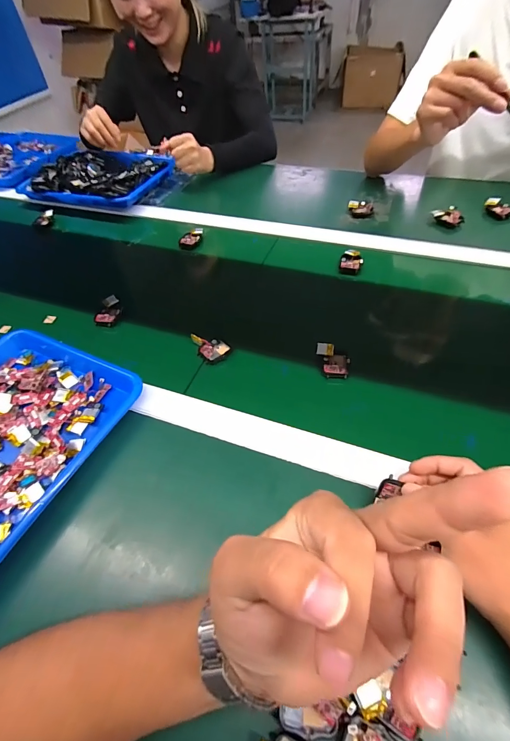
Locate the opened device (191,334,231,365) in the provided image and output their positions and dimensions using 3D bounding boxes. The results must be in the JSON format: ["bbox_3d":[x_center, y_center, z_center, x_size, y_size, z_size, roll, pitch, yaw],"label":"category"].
[{"bbox_3d":[-0.062,-0.035,0.490,0.039,0.024,0.047,-37,58,-22],"label":"opened device"}]

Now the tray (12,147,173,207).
[{"bbox_3d":[-0.362,-0.459,0.812,0.288,0.049,0.235,16,55,17],"label":"tray"}]

